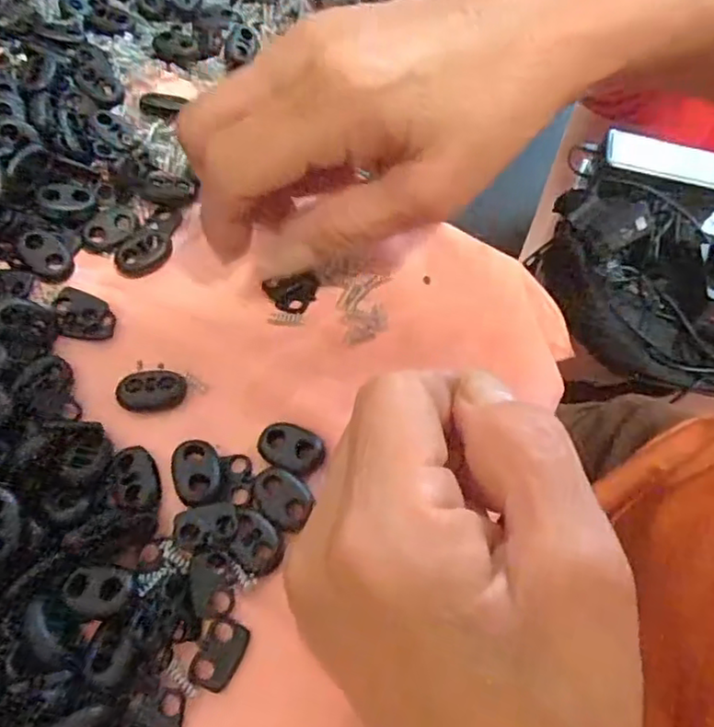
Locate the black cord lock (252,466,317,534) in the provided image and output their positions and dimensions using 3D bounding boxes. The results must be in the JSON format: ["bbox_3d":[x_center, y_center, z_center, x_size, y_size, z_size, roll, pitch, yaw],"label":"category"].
[{"bbox_3d":[-0.023,0.041,0.194,0.021,0.004,0.015,37,65,16],"label":"black cord lock"}]

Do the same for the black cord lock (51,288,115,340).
[{"bbox_3d":[-0.097,-0.016,0.223,0.021,0.004,0.017,19,63,-13],"label":"black cord lock"}]

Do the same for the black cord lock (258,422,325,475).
[{"bbox_3d":[-0.021,0.027,0.202,0.021,0.004,0.015,21,62,8],"label":"black cord lock"}]

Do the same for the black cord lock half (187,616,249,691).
[{"bbox_3d":[-0.038,0.080,0.174,0.011,0.004,0.018,23,62,9],"label":"black cord lock half"}]

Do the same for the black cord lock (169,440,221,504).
[{"bbox_3d":[-0.050,0.033,0.196,0.015,0.004,0.020,-17,64,-13],"label":"black cord lock"}]

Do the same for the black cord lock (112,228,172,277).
[{"bbox_3d":[-0.080,-0.042,0.237,0.013,0.007,0.023,41,66,17],"label":"black cord lock"}]

